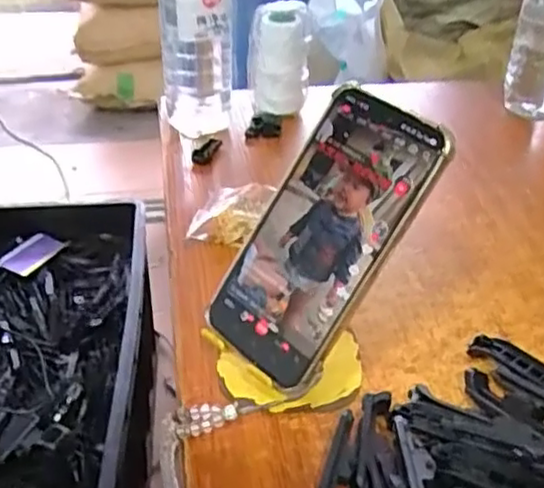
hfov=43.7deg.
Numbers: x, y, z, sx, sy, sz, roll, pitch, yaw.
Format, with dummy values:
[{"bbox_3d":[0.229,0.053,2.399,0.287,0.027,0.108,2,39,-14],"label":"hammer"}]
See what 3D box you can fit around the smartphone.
[{"bbox_3d":[0.027,-0.005,0.387,0.079,0.170,0.007,35,8,32],"label":"smartphone"}]

